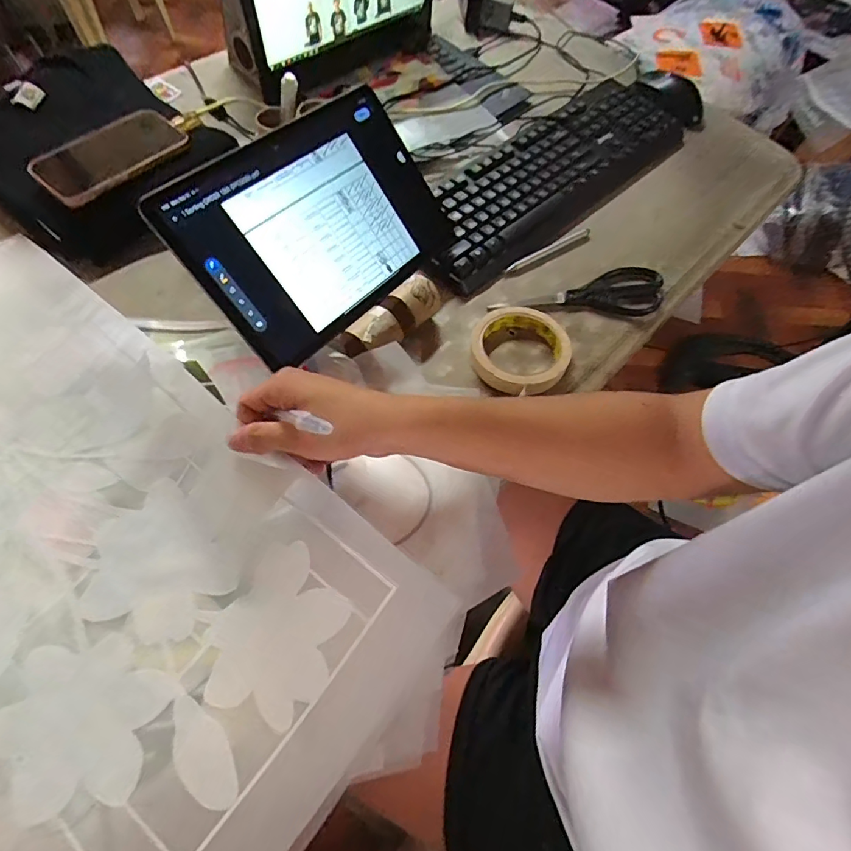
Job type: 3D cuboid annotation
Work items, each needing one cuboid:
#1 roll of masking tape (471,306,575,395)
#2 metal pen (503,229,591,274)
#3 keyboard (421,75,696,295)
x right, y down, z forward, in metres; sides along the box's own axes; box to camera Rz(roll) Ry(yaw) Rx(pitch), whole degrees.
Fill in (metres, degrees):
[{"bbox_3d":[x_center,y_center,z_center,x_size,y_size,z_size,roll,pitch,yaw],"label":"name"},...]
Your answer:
[{"bbox_3d":[0.092,-0.075,0.475,0.094,0.022,0.095,2,62,-3],"label":"roll of masking tape"},{"bbox_3d":[0.144,-0.201,0.557,0.127,0.007,0.014,-30,68,-18],"label":"metal pen"},{"bbox_3d":[0.154,-0.311,0.597,0.435,0.032,0.142,-39,71,-21],"label":"keyboard"}]

